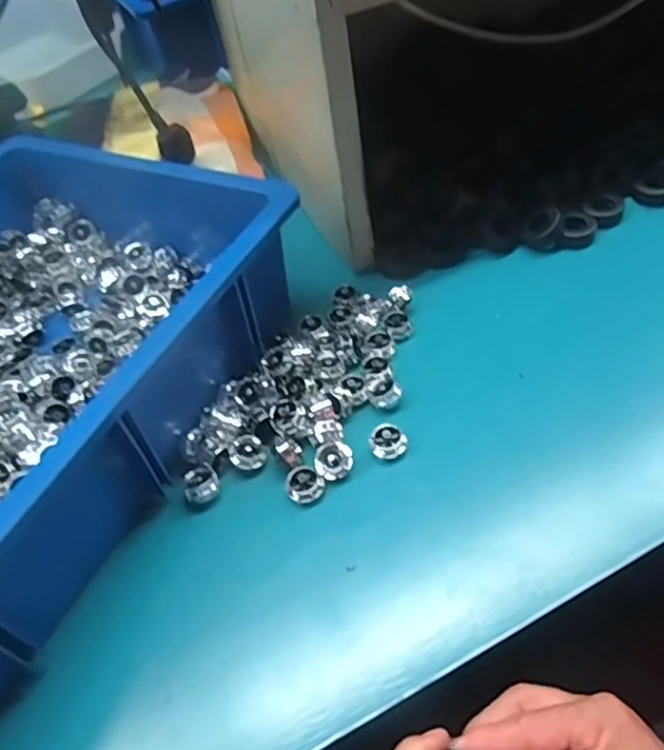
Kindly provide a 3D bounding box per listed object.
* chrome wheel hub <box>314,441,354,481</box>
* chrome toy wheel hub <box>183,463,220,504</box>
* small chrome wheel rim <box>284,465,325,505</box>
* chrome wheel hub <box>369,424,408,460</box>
[{"bbox_3d":[0.001,0.058,0.425,0.025,0.014,0.021,-8,48,-2],"label":"chrome wheel hub"},{"bbox_3d":[-0.088,0.073,0.427,0.022,0.017,0.020,-18,49,-10],"label":"chrome toy wheel hub"},{"bbox_3d":[-0.018,0.072,0.417,0.024,0.009,0.022,-3,48,3],"label":"small chrome wheel rim"},{"bbox_3d":[0.039,0.046,0.432,0.025,0.015,0.020,1,49,7],"label":"chrome wheel hub"}]

